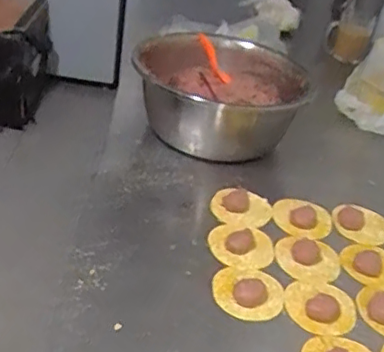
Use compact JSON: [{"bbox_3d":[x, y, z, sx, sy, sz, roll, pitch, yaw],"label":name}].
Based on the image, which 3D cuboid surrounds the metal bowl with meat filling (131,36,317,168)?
[{"bbox_3d":[0.043,-0.134,1.007,0.273,0.120,0.283,6,33,-4],"label":"metal bowl with meat filling"}]

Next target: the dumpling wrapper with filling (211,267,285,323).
[{"bbox_3d":[0.064,0.133,0.686,0.082,0.014,0.077,7,33,-1],"label":"dumpling wrapper with filling"}]

